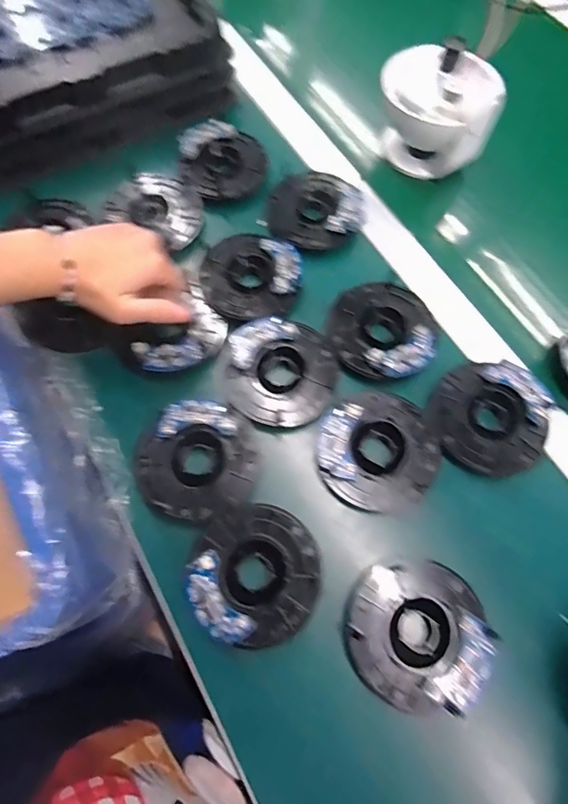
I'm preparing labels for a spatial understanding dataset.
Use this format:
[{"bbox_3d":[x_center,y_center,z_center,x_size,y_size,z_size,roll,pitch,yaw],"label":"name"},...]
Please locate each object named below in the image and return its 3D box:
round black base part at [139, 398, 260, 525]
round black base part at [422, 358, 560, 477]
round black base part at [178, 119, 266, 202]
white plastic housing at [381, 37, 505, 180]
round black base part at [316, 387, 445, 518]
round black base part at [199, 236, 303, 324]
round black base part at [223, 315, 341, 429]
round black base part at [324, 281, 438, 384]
[{"bbox_3d":[-0.073,0.050,0.376,0.097,0.026,0.097,0,70,-1],"label":"round black base part"},{"bbox_3d":[0.180,0.011,0.381,0.098,0.015,0.097,0,70,-1],"label":"round black base part"},{"bbox_3d":[-0.069,-0.269,0.493,0.091,0.030,0.093,0,70,-1],"label":"round black base part"},{"bbox_3d":[0.164,-0.314,0.477,0.124,0.109,0.074,33,73,11],"label":"white plastic housing"},{"bbox_3d":[0.081,0.039,0.374,0.099,0.013,0.102,0,70,-1],"label":"round black base part"},{"bbox_3d":[-0.030,-0.126,0.429,0.099,0.014,0.100,-10,71,-4],"label":"round black base part"},{"bbox_3d":[-0.004,-0.027,0.396,0.103,0.013,0.096,0,70,-1],"label":"round black base part"},{"bbox_3d":[0.093,-0.070,0.412,0.098,0.016,0.096,0,70,-1],"label":"round black base part"}]

